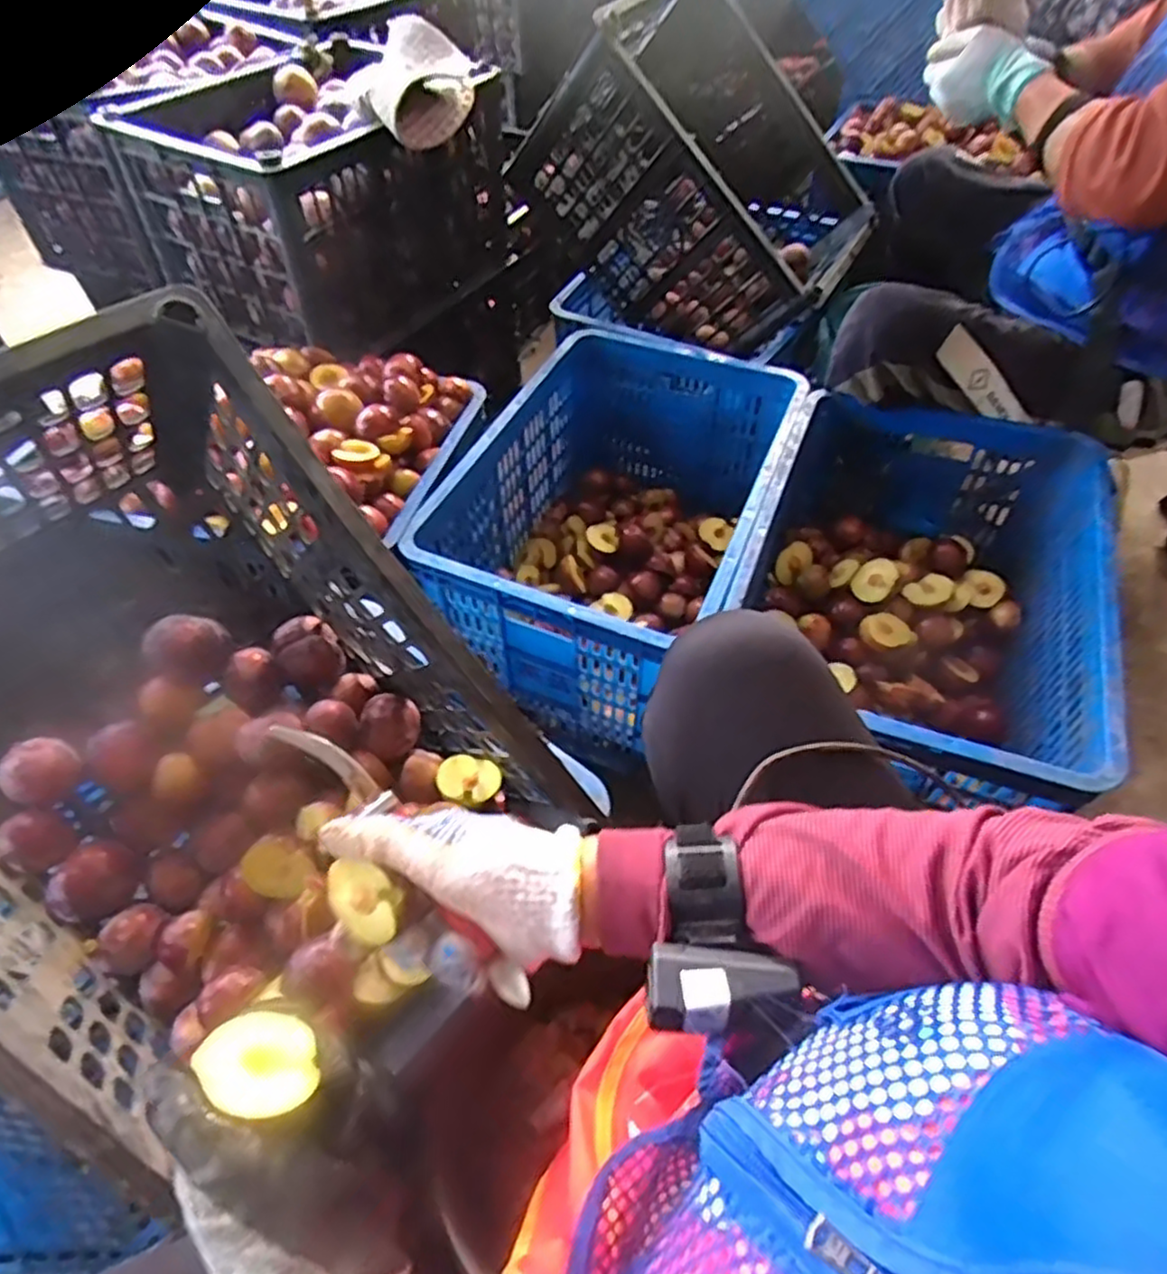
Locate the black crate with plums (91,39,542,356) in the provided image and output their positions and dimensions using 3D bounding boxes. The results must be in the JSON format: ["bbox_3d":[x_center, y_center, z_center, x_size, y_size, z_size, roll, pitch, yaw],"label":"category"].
[{"bbox_3d":[-0.397,-0.685,1.133,0.400,0.285,0.489,28,57,19],"label":"black crate with plums"}]

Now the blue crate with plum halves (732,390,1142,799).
[{"bbox_3d":[0.403,-0.052,0.920,0.367,0.249,0.585,20,55,13],"label":"blue crate with plum halves"}]

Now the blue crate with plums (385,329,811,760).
[{"bbox_3d":[0.055,-0.154,1.046,0.389,0.296,0.572,18,55,12],"label":"blue crate with plums"}]

